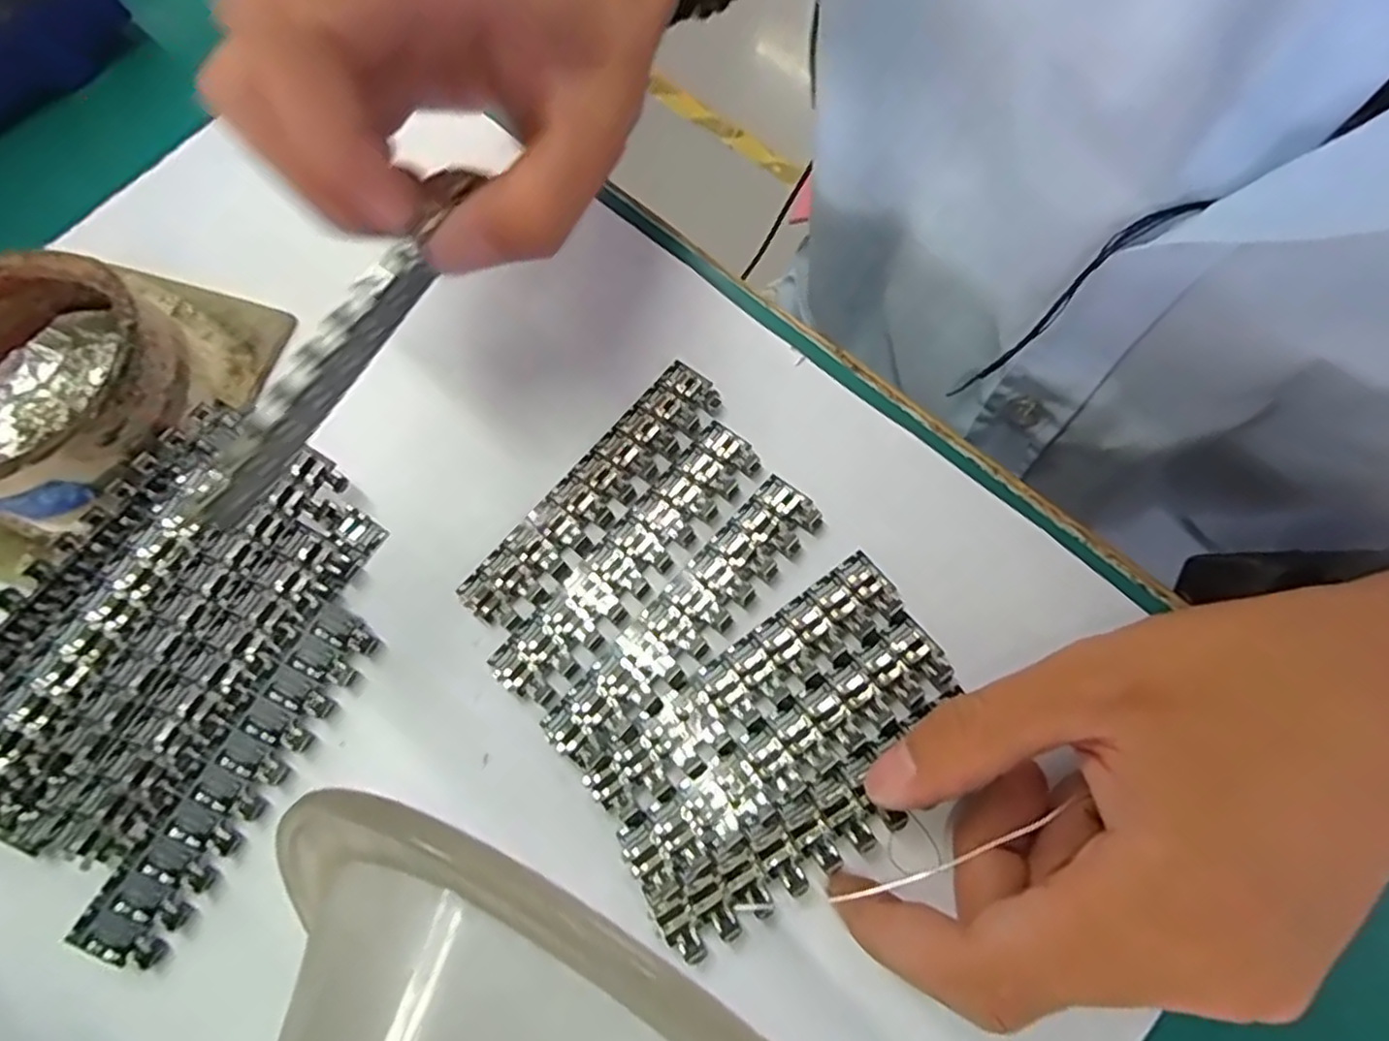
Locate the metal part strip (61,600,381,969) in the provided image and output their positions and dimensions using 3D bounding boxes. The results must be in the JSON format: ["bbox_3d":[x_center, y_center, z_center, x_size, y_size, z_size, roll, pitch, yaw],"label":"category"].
[{"bbox_3d":[-0.137,0.076,0.218,0.024,0.004,0.108,33,73,-7],"label":"metal part strip"}]

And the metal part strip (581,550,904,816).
[{"bbox_3d":[0.016,0.050,0.223,0.109,0.006,0.022,-36,73,-10],"label":"metal part strip"}]

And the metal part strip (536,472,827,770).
[{"bbox_3d":[-0.002,0.030,0.230,0.025,0.004,0.109,41,76,15],"label":"metal part strip"}]

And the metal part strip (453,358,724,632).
[{"bbox_3d":[-0.034,-0.010,0.246,0.024,0.004,0.109,39,76,14],"label":"metal part strip"}]

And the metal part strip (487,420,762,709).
[{"bbox_3d":[-0.021,0.011,0.238,0.024,0.004,0.109,39,76,14],"label":"metal part strip"}]

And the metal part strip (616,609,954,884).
[{"bbox_3d":[0.027,0.067,0.215,0.109,0.005,0.024,-34,73,-10],"label":"metal part strip"}]

